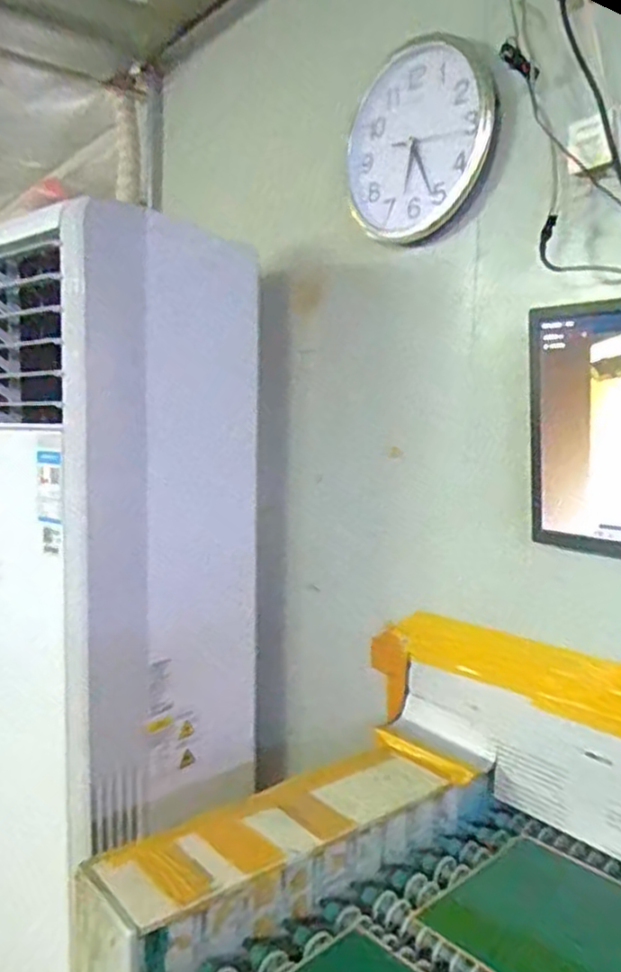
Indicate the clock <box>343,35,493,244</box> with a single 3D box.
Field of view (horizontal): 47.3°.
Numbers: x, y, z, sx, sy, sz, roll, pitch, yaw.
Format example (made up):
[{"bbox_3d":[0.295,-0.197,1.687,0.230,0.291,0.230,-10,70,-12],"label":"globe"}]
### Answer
[{"bbox_3d":[0.155,-0.506,1.071,0.049,0.245,0.285,-3,7,-38],"label":"clock"}]

